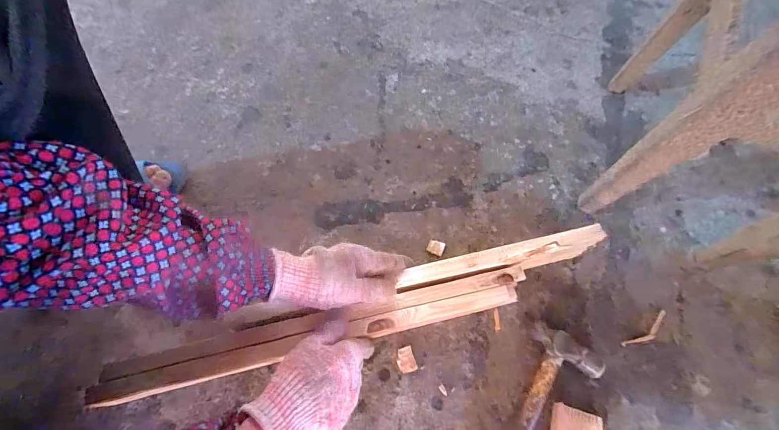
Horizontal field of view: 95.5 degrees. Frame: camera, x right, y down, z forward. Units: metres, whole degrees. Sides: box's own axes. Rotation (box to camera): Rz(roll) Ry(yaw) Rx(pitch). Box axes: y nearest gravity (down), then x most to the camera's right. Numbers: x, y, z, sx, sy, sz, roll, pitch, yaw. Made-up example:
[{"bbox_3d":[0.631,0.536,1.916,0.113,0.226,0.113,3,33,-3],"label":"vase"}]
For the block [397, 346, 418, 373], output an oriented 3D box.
[{"bbox_3d":[0.020,0.177,0.432,0.022,0.005,0.028,-16,69,-8],"label":"block"}]

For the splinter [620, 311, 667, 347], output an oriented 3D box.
[{"bbox_3d":[0.341,0.155,0.466,0.081,0.004,0.019,-29,71,-13],"label":"splinter"}]

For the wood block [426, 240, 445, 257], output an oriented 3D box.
[{"bbox_3d":[0.066,0.047,0.505,0.023,0.005,0.020,23,69,8],"label":"wood block"}]

